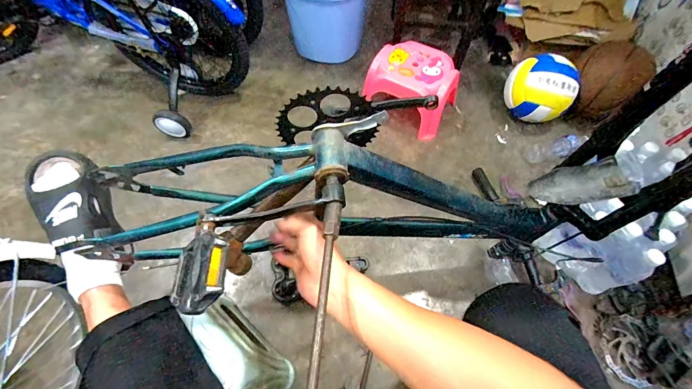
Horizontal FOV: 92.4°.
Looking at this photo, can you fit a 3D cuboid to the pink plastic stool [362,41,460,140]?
[{"bbox_3d":[0.214,-0.352,1.099,0.269,0.173,0.214,26,63,12],"label":"pink plastic stool"}]

